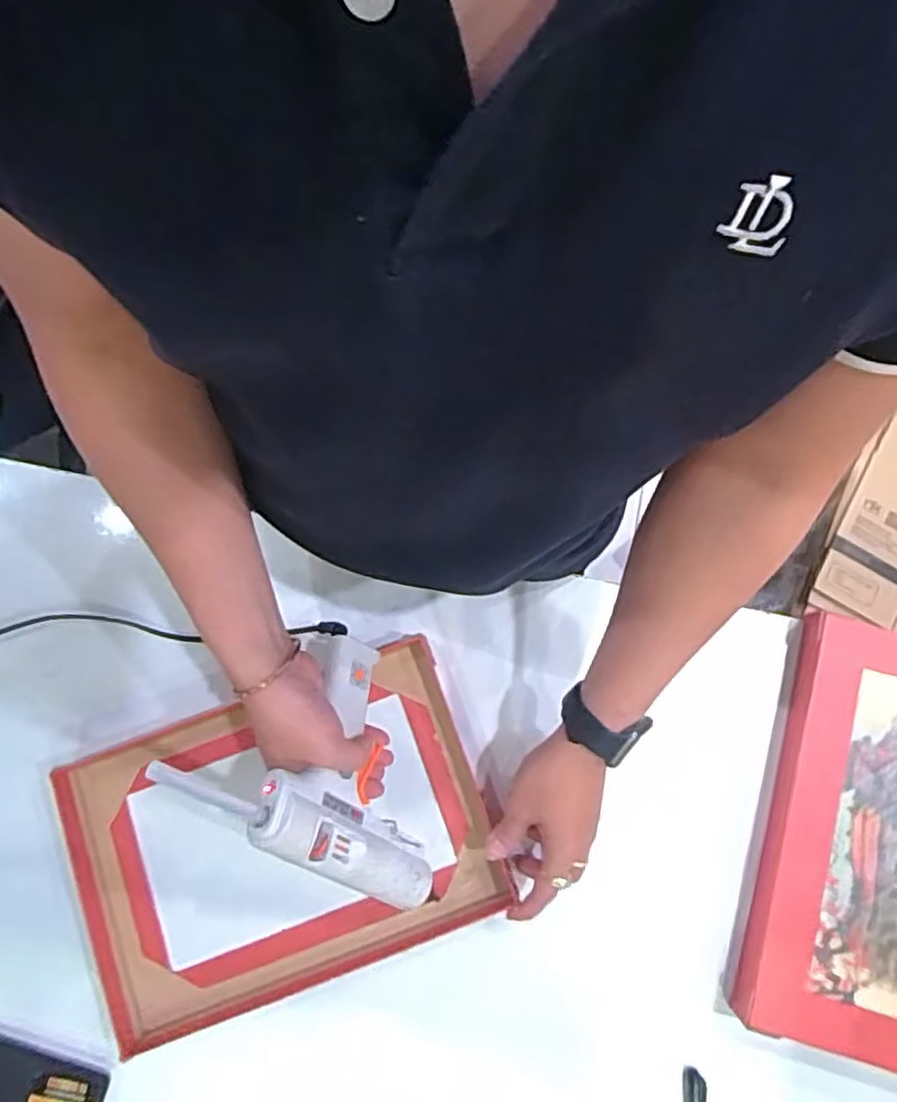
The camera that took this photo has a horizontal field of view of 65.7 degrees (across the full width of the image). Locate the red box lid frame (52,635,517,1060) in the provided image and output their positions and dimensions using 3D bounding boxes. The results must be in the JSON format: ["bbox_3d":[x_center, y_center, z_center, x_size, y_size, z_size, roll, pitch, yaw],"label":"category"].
[{"bbox_3d":[-0.137,0.236,0.575,0.327,0.032,0.229,-19,74,-6],"label":"red box lid frame"}]

